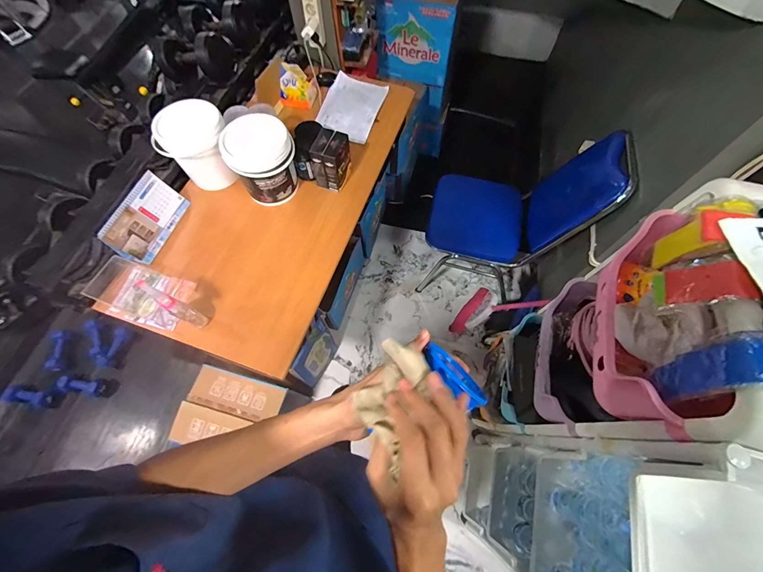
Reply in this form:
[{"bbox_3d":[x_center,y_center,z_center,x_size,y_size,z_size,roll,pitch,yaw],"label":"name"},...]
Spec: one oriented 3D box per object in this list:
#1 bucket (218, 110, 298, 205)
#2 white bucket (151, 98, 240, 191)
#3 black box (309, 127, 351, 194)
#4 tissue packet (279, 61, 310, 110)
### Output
[{"bbox_3d":[-0.373,-0.386,1.060,0.191,0.217,0.212,-32,69,-13],"label":"bucket"},{"bbox_3d":[-0.600,-0.458,1.100,0.203,0.224,0.206,0,65,1],"label":"white bucket"},{"bbox_3d":[-0.169,-0.414,1.102,0.092,0.168,0.126,22,68,11],"label":"black box"},{"bbox_3d":[-0.354,-0.803,1.326,0.117,0.046,0.169,-1,101,2],"label":"tissue packet"}]

